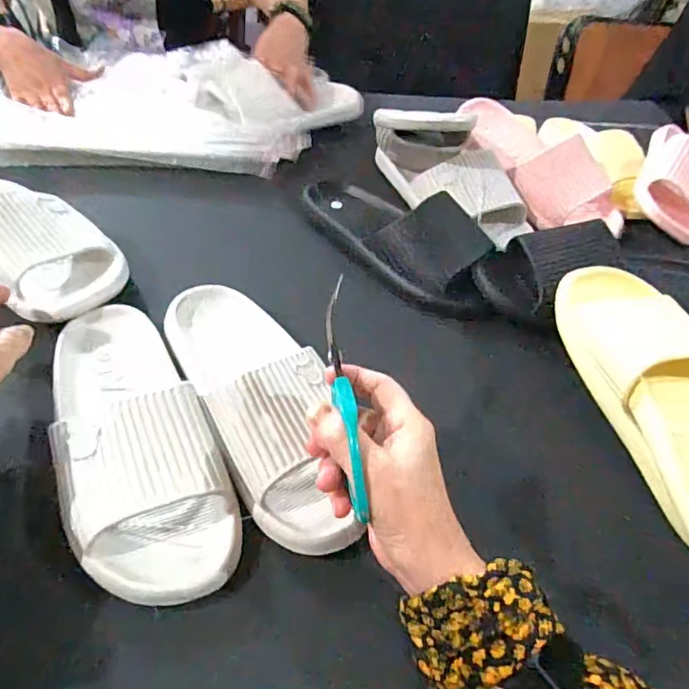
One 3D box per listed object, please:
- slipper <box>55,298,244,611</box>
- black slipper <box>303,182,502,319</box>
[{"bbox_3d":[-0.158,0.052,0.382,0.098,0.053,0.257,-19,52,-23],"label":"slipper"},{"bbox_3d":[0.050,-0.133,0.582,0.102,0.066,0.253,-34,58,-32],"label":"black slipper"}]

